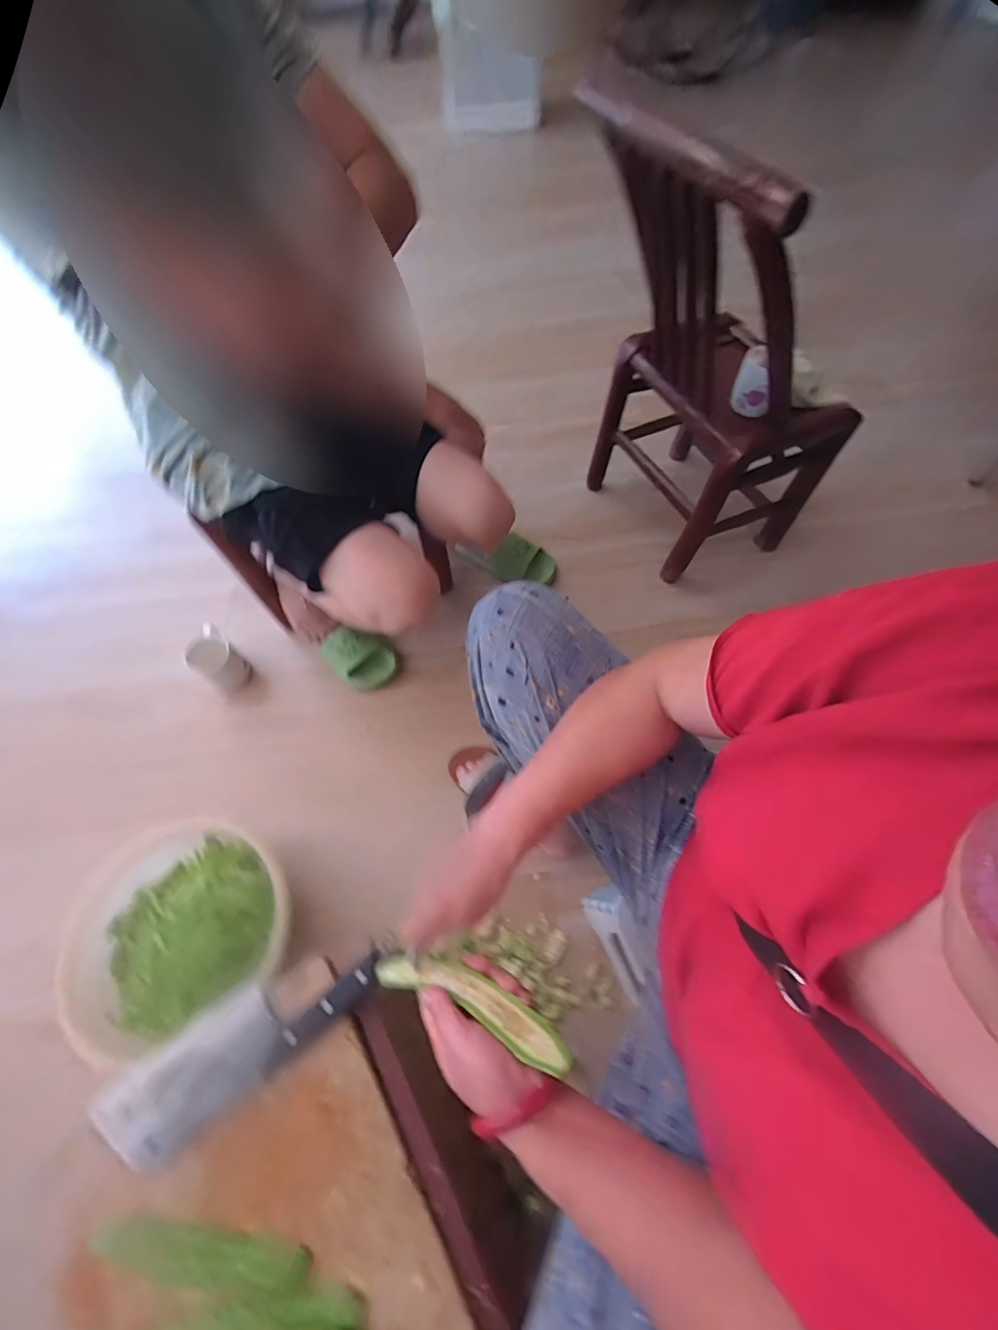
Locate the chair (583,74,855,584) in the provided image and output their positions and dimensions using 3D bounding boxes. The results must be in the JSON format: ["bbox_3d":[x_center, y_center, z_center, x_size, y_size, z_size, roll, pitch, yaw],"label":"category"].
[{"bbox_3d":[0.377,-0.514,0.828,0.415,0.653,0.402,-22,64,-9],"label":"chair"}]

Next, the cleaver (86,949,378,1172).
[{"bbox_3d":[-0.254,0.373,0.454,0.275,0.020,0.083,-33,66,-14],"label":"cleaver"}]

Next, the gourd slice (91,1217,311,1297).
[{"bbox_3d":[-0.255,0.504,0.388,0.180,0.009,0.033,4,63,4],"label":"gourd slice"}]

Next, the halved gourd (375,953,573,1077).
[{"bbox_3d":[-0.025,0.280,0.383,0.179,0.019,0.033,7,61,28],"label":"halved gourd"}]

